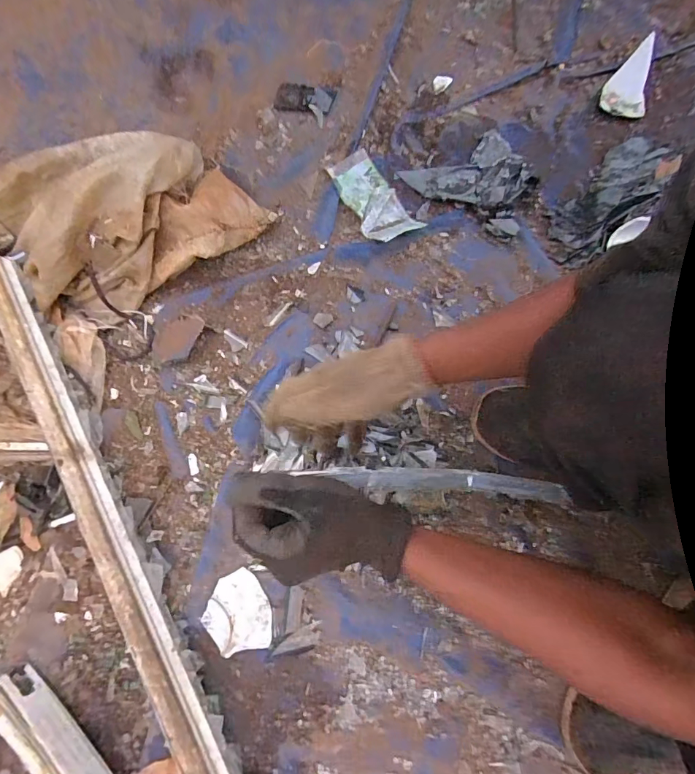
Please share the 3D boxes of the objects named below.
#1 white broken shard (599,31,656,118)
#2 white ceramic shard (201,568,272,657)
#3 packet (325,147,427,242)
[{"bbox_3d":[0.468,-0.520,0.718,0.070,0.022,0.158,13,77,7],"label":"white broken shard"},{"bbox_3d":[-0.135,0.281,0.531,0.078,0.021,0.094,-28,75,-4],"label":"white ceramic shard"},{"bbox_3d":[0.039,-0.292,0.660,0.072,0.024,0.170,-33,76,-5],"label":"packet"}]

